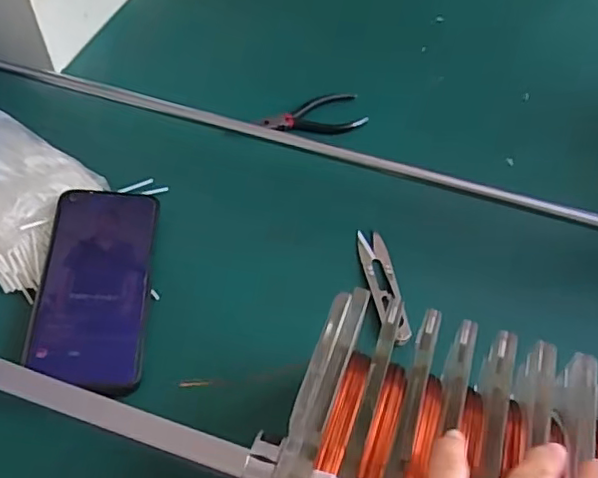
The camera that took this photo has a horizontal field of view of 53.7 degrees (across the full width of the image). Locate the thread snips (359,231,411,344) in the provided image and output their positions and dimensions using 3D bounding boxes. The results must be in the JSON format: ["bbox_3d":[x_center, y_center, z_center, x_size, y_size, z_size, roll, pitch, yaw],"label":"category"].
[{"bbox_3d":[0.064,0.035,0.451,0.023,0.008,0.102,-6,54,-7],"label":"thread snips"}]

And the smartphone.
[{"bbox_3d":[-0.145,0.031,0.425,0.074,0.015,0.163,3,53,-9],"label":"smartphone"}]

